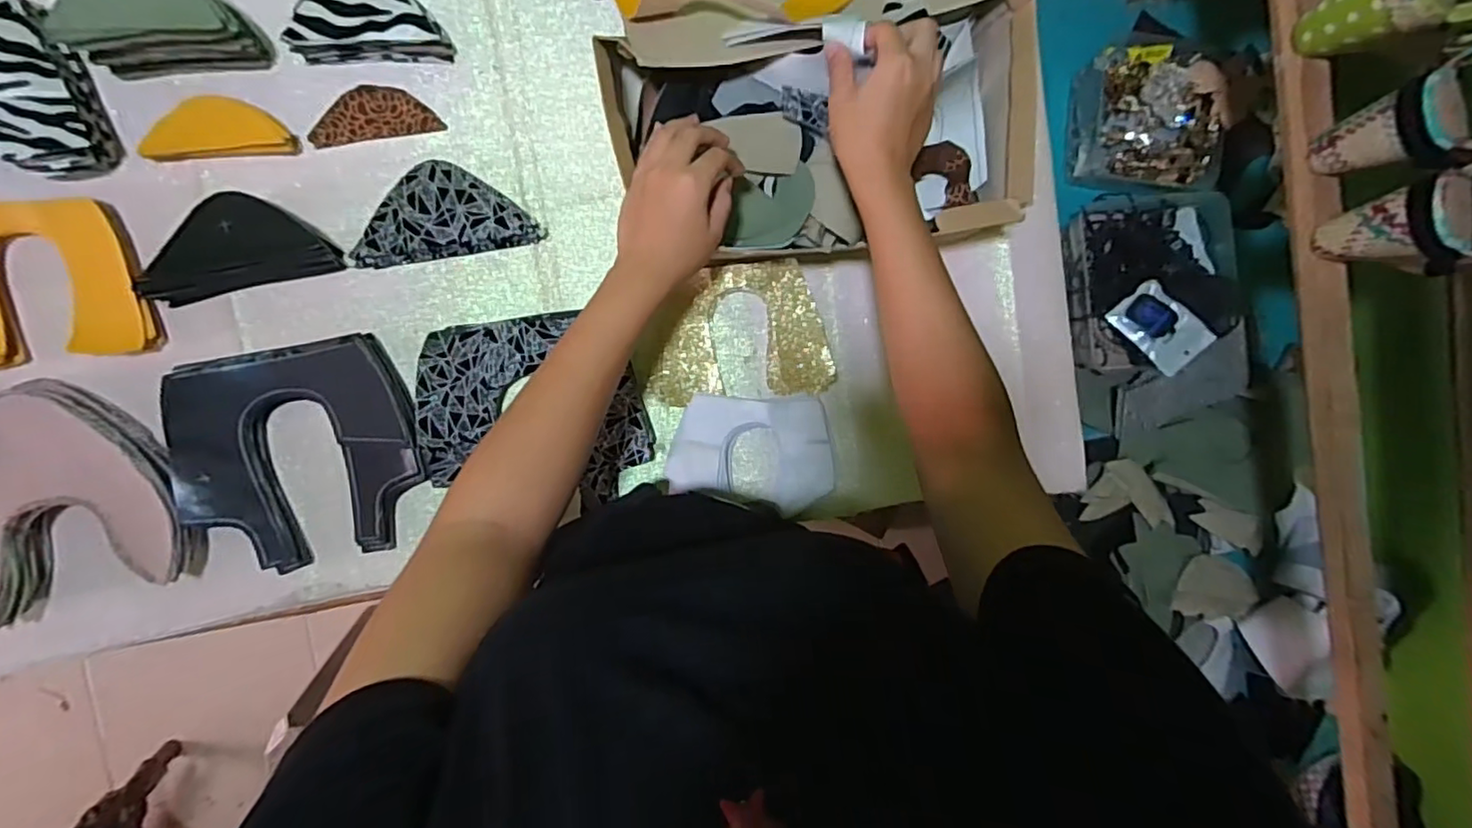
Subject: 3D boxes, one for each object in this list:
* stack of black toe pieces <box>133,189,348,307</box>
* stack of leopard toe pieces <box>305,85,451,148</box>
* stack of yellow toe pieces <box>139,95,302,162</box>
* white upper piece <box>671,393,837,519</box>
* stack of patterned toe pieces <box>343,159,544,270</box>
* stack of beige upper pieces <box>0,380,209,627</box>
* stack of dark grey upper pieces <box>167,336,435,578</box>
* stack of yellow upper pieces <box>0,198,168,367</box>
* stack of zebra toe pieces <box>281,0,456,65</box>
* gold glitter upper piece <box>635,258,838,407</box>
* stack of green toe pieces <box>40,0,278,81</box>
[{"bbox_3d":[-0.415,-0.142,0.520,0.142,0.031,0.071,-16,95,-8],"label":"stack of black toe pieces"},{"bbox_3d":[-0.313,-0.260,0.536,0.105,0.006,0.047,-13,95,-8],"label":"stack of leopard toe pieces"},{"bbox_3d":[-0.424,-0.236,0.509,0.108,0.016,0.050,-7,94,-8],"label":"stack of yellow toe pieces"},{"bbox_3d":[0.017,0.039,0.589,0.157,0.021,0.107,1,93,-9],"label":"white upper piece"},{"bbox_3d":[-0.254,-0.176,0.541,0.152,0.022,0.076,-11,94,-8],"label":"stack of patterned toe pieces"},{"bbox_3d":[-0.541,0.066,0.500,0.167,0.043,0.174,-12,95,-8],"label":"stack of beige upper pieces"},{"bbox_3d":[-0.369,0.036,0.534,0.185,0.041,0.183,-12,95,-8],"label":"stack of dark grey upper pieces"},{"bbox_3d":[-0.558,-0.104,0.492,0.162,0.031,0.123,-7,94,-8],"label":"stack of yellow upper pieces"},{"bbox_3d":[-0.303,-0.324,0.510,0.116,0.047,0.051,-8,94,-8],"label":"stack of zebra toe pieces"},{"bbox_3d":[0.002,-0.075,0.577,0.176,0.027,0.122,-6,94,-8],"label":"gold glitter upper piece"},{"bbox_3d":[-0.444,-0.304,0.474,0.123,0.070,0.053,-7,94,-8],"label":"stack of green toe pieces"}]

